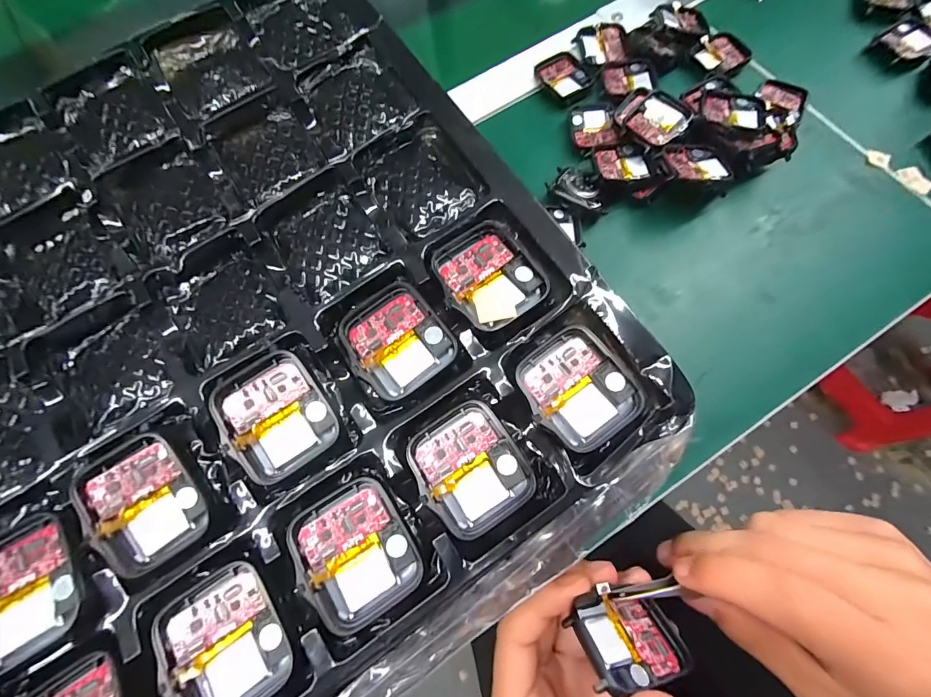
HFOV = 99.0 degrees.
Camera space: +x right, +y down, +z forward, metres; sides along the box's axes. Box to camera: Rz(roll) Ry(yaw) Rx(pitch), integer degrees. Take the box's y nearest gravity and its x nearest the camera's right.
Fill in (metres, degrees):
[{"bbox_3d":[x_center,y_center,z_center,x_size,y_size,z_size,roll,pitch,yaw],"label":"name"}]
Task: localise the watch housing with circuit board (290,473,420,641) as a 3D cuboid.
[{"bbox_3d":[-0.038,0.071,0.139,0.036,0.008,0.043,-32,74,-7],"label":"watch housing with circuit board"}]

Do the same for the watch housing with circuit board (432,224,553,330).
[{"bbox_3d":[0.009,-0.030,0.164,0.036,0.005,0.043,-34,75,-8],"label":"watch housing with circuit board"}]

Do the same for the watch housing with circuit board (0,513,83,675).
[{"bbox_3d":[-0.151,0.080,0.133,0.036,0.007,0.045,-32,73,-7],"label":"watch housing with circuit board"}]

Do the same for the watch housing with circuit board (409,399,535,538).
[{"bbox_3d":[0.001,0.045,0.148,0.036,0.006,0.043,-33,74,-8],"label":"watch housing with circuit board"}]

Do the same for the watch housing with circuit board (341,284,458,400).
[{"bbox_3d":[-0.028,-0.003,0.160,0.037,0.007,0.042,-33,74,-8],"label":"watch housing with circuit board"}]

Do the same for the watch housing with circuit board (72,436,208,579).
[{"bbox_3d":[-0.115,0.054,0.141,0.035,0.008,0.042,-32,74,-7],"label":"watch housing with circuit board"}]

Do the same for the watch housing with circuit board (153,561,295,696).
[{"bbox_3d":[-0.080,0.097,0.131,0.035,0.008,0.043,-33,74,-8],"label":"watch housing with circuit board"}]

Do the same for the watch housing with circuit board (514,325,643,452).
[{"bbox_3d":[0.043,0.015,0.154,0.037,0.008,0.043,-36,75,-8],"label":"watch housing with circuit board"}]

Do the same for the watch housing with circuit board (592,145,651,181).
[{"bbox_3d":[0.112,-0.130,0.288,0.037,0.016,0.033,-6,72,1],"label":"watch housing with circuit board"}]

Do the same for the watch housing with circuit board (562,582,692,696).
[{"bbox_3d":[0.068,0.119,0.165,0.046,0.006,0.034,4,28,-23],"label":"watch housing with circuit board"}]

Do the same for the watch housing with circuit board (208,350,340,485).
[{"bbox_3d":[-0.072,0.025,0.150,0.037,0.010,0.044,-38,75,-9],"label":"watch housing with circuit board"}]

